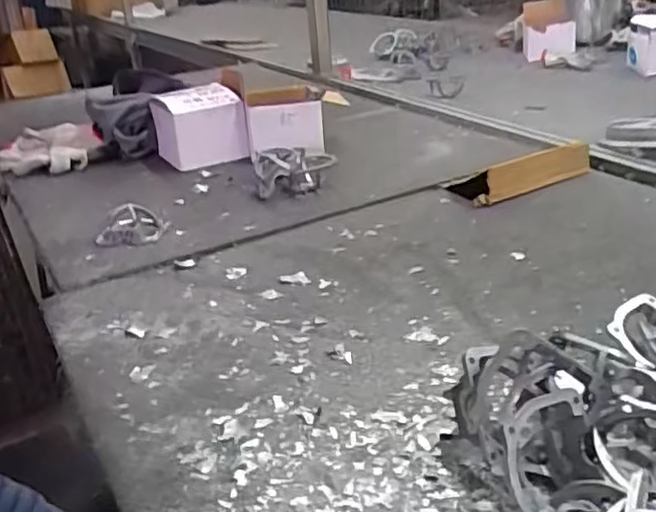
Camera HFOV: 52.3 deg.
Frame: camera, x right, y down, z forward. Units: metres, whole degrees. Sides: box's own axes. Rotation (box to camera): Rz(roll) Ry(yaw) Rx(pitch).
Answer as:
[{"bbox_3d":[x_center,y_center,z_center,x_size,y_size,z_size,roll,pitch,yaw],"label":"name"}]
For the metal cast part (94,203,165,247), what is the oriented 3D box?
[{"bbox_3d":[-0.271,-0.041,0.908,0.092,0.044,0.070,-12,27,-15],"label":"metal cast part"}]

